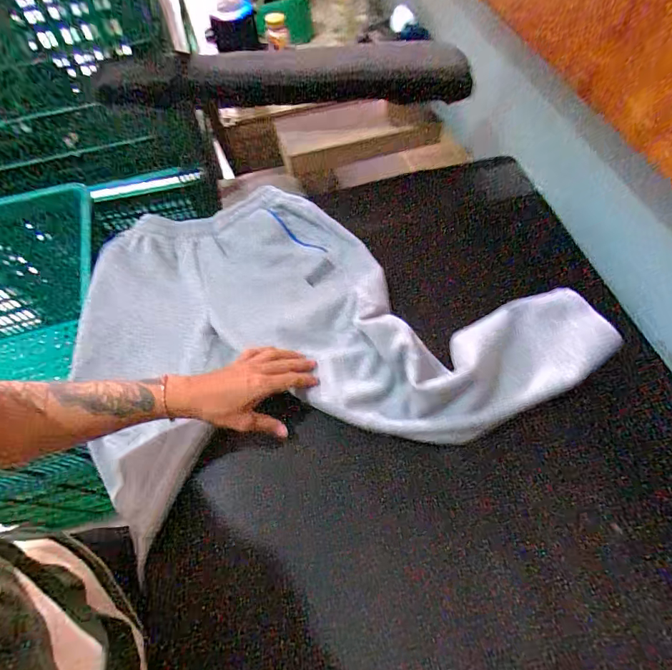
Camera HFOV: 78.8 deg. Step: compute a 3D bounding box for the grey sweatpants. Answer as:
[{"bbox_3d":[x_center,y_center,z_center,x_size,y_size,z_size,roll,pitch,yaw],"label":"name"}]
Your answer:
[{"bbox_3d":[-0.038,-0.050,0.619,0.659,0.072,0.505,-19,62,-9],"label":"grey sweatpants"}]

